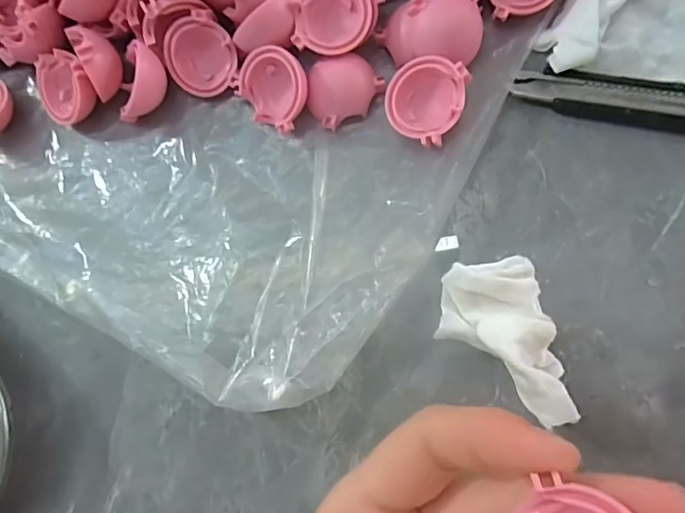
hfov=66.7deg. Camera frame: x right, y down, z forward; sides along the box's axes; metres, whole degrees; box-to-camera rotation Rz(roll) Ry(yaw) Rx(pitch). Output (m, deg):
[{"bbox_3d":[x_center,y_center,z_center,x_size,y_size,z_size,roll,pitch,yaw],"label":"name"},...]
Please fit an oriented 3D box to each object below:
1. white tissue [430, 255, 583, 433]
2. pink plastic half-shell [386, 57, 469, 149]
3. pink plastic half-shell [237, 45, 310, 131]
[{"bbox_3d":[0.054,0.029,0.178,0.036,0.020,0.054,-12,79,6],"label":"white tissue"},{"bbox_3d":[0.030,-0.058,0.195,0.029,0.013,0.030,-1,80,7],"label":"pink plastic half-shell"},{"bbox_3d":[-0.028,-0.067,0.205,0.030,0.012,0.029,34,131,13],"label":"pink plastic half-shell"}]

